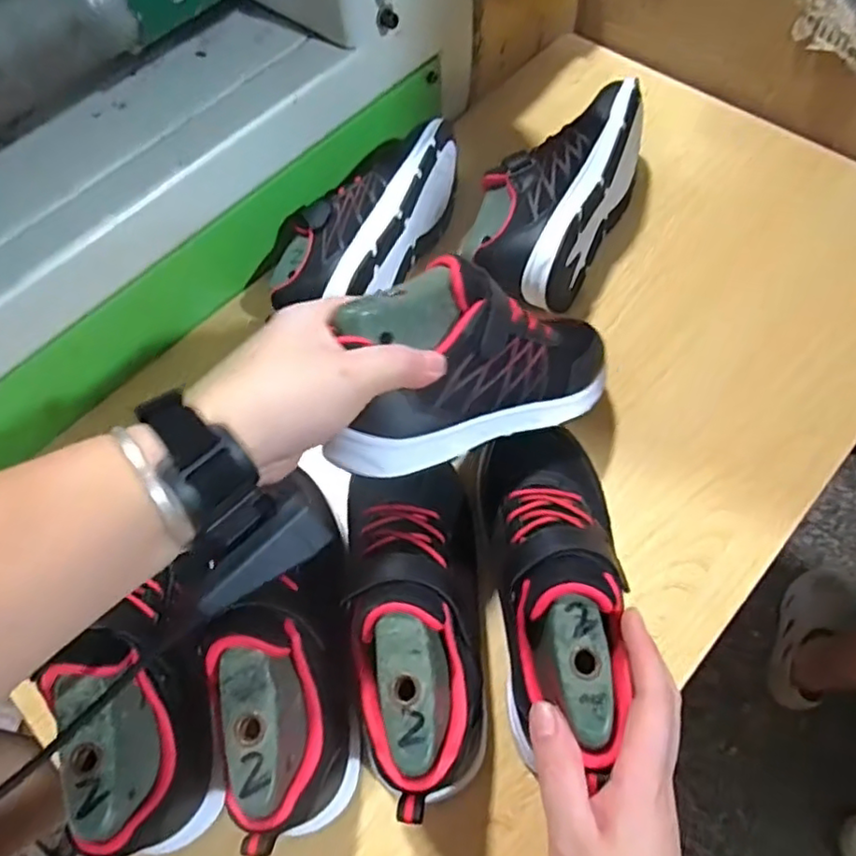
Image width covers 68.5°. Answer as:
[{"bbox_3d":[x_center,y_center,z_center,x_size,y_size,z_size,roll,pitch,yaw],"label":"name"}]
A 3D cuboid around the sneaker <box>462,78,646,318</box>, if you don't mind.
[{"bbox_3d":[0.105,-0.205,0.538,0.111,0.076,0.216,25,68,15],"label":"sneaker"}]

